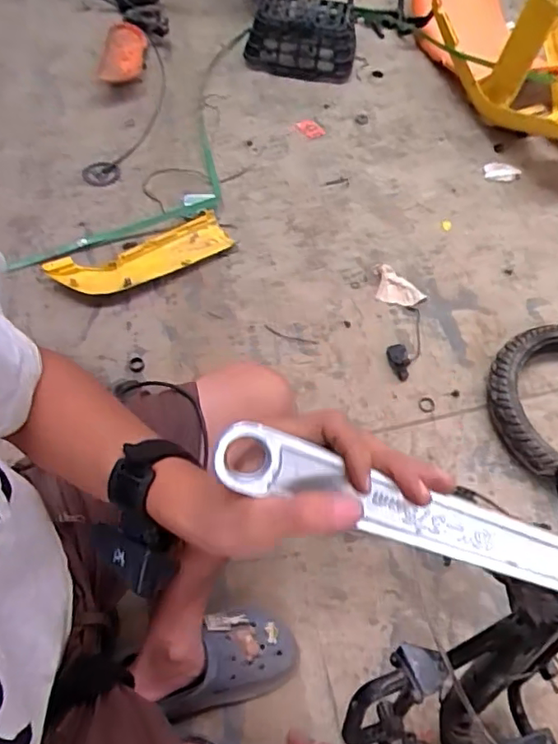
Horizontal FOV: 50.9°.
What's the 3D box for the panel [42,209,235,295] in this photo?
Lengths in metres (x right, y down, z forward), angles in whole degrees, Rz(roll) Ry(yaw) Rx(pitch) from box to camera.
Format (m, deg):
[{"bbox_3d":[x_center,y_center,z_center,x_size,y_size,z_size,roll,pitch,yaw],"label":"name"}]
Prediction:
[{"bbox_3d":[-0.277,-0.234,1.213,0.371,0.030,0.127,-22,62,-16],"label":"panel"}]

